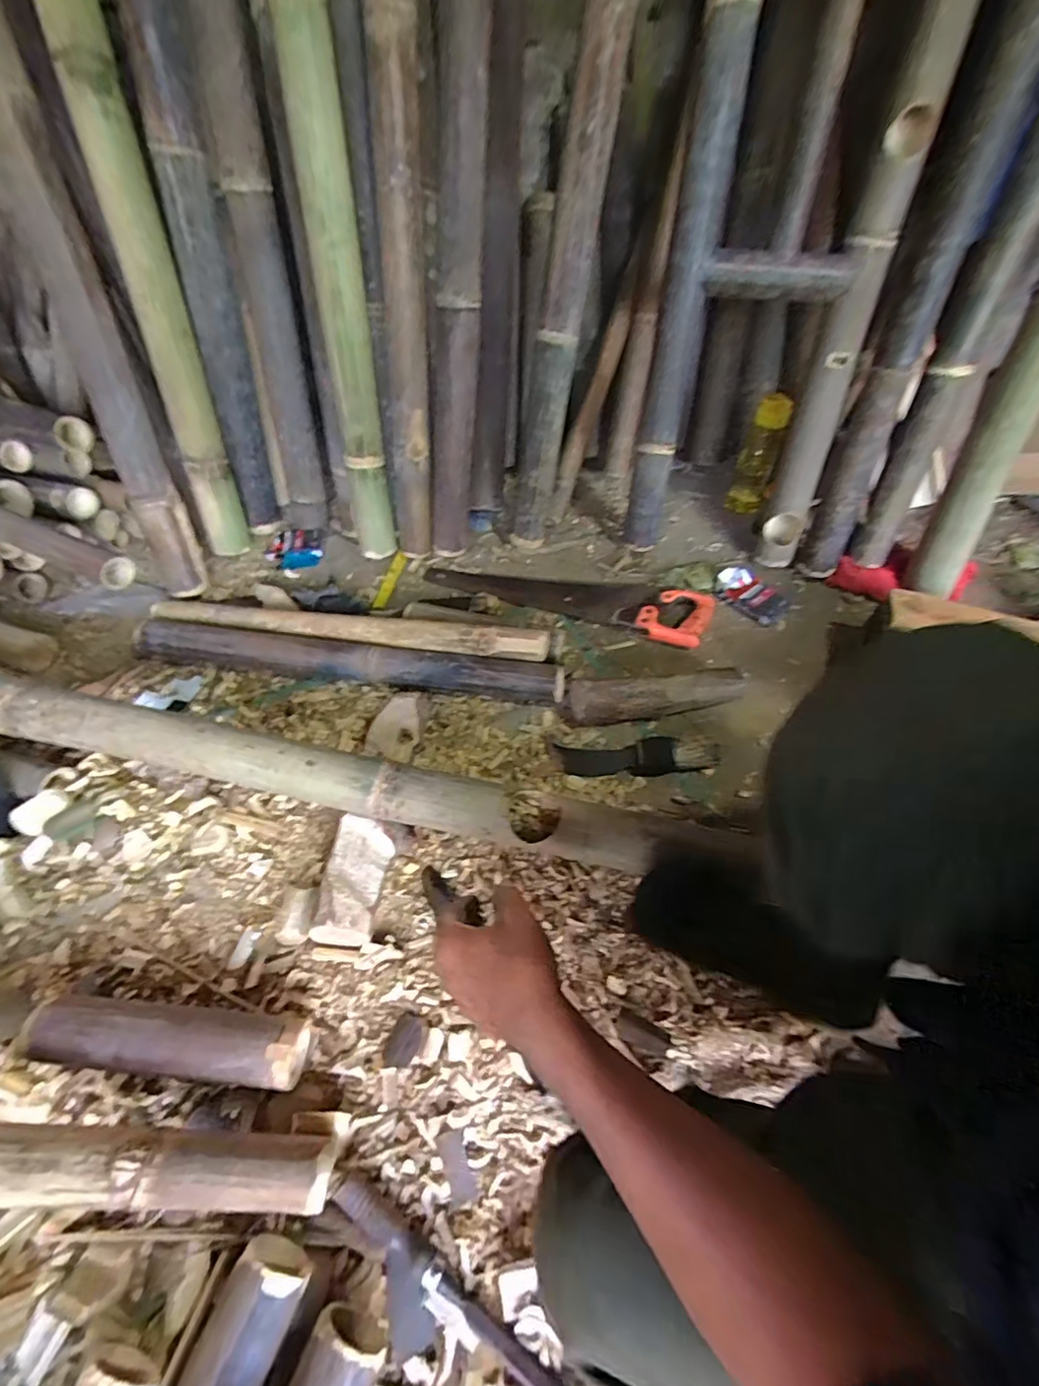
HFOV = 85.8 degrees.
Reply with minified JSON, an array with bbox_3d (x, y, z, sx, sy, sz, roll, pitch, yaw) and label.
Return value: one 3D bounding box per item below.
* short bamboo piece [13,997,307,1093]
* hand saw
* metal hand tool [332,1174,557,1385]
[{"bbox_3d":[-0.345,0.346,0.557,0.264,0.068,0.058,4,52,3],"label":"short bamboo piece"},{"bbox_3d":[0.081,-0.192,0.998,0.508,0.034,0.124,17,55,11],"label":"hand saw"},{"bbox_3d":[-0.058,0.501,0.467,0.244,0.023,0.023,29,58,19],"label":"metal hand tool"}]

